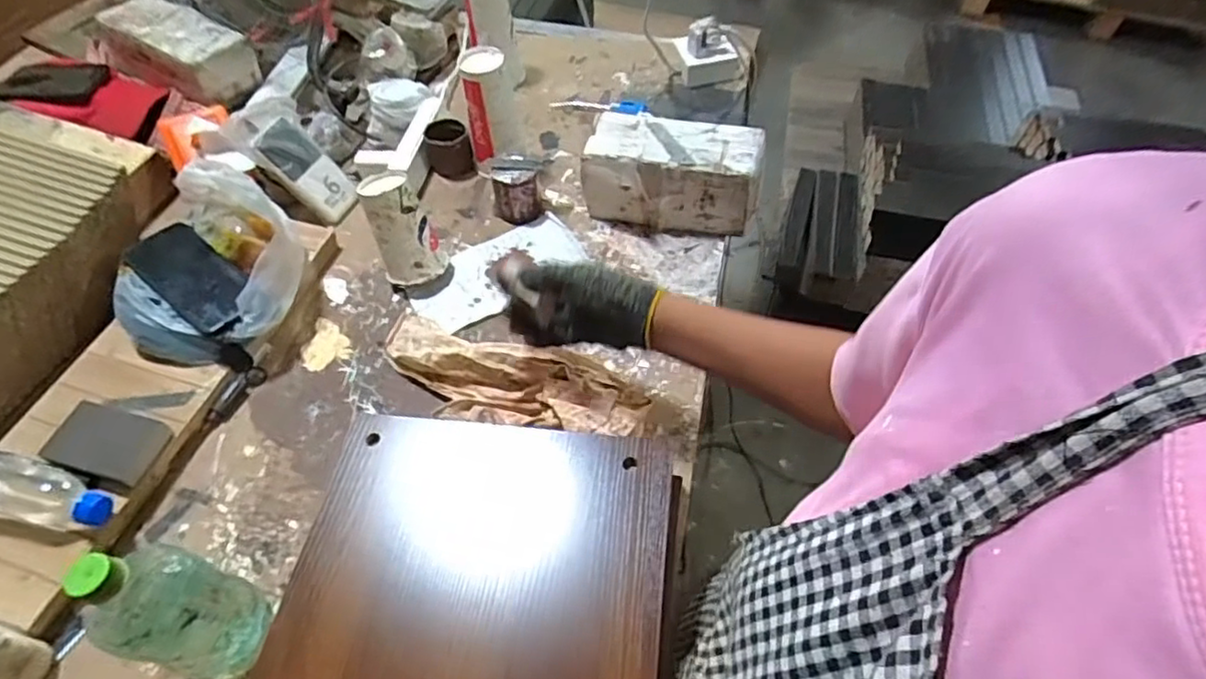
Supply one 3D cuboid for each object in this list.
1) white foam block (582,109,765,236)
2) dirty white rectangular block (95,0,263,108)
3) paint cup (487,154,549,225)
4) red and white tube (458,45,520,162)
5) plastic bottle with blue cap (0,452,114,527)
[{"bbox_3d":[0.087,-0.215,0.862,0.216,0.120,0.100,12,56,7],"label":"white foam block"},{"bbox_3d":[-0.675,-0.463,1.036,0.252,0.084,0.119,28,59,17],"label":"dirty white rectangular block"},{"bbox_3d":[-0.118,-0.205,0.891,0.071,0.075,0.060,2,56,0],"label":"paint cup"},{"bbox_3d":[-0.153,-0.315,0.917,0.071,0.151,0.072,-6,56,-6],"label":"red and white tube"},{"bbox_3d":[-0.542,0.152,0.634,0.144,0.044,0.055,14,56,8],"label":"plastic bottle with blue cap"}]

